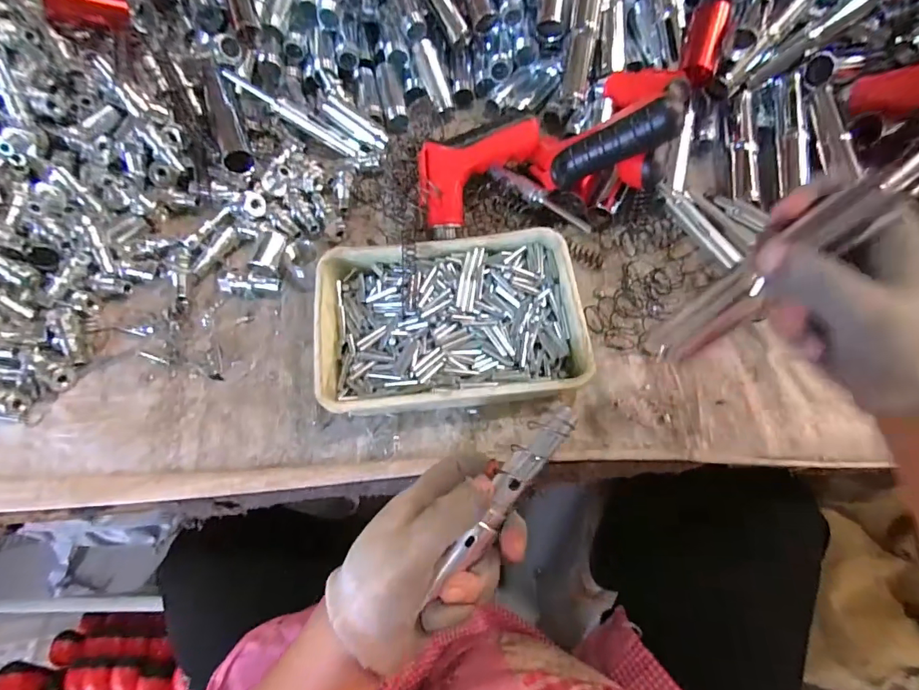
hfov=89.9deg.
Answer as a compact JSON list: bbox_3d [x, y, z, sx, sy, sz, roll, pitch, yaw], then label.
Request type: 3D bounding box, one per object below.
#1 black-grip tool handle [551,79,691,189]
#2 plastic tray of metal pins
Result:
[{"bbox_3d":[0.127,-0.162,0.366,0.109,0.022,0.028,-23,71,26],"label":"black-grip tool handle"},{"bbox_3d":[-0.008,-0.021,0.355,0.193,0.041,0.137,-5,66,-2],"label":"plastic tray of metal pins"}]

